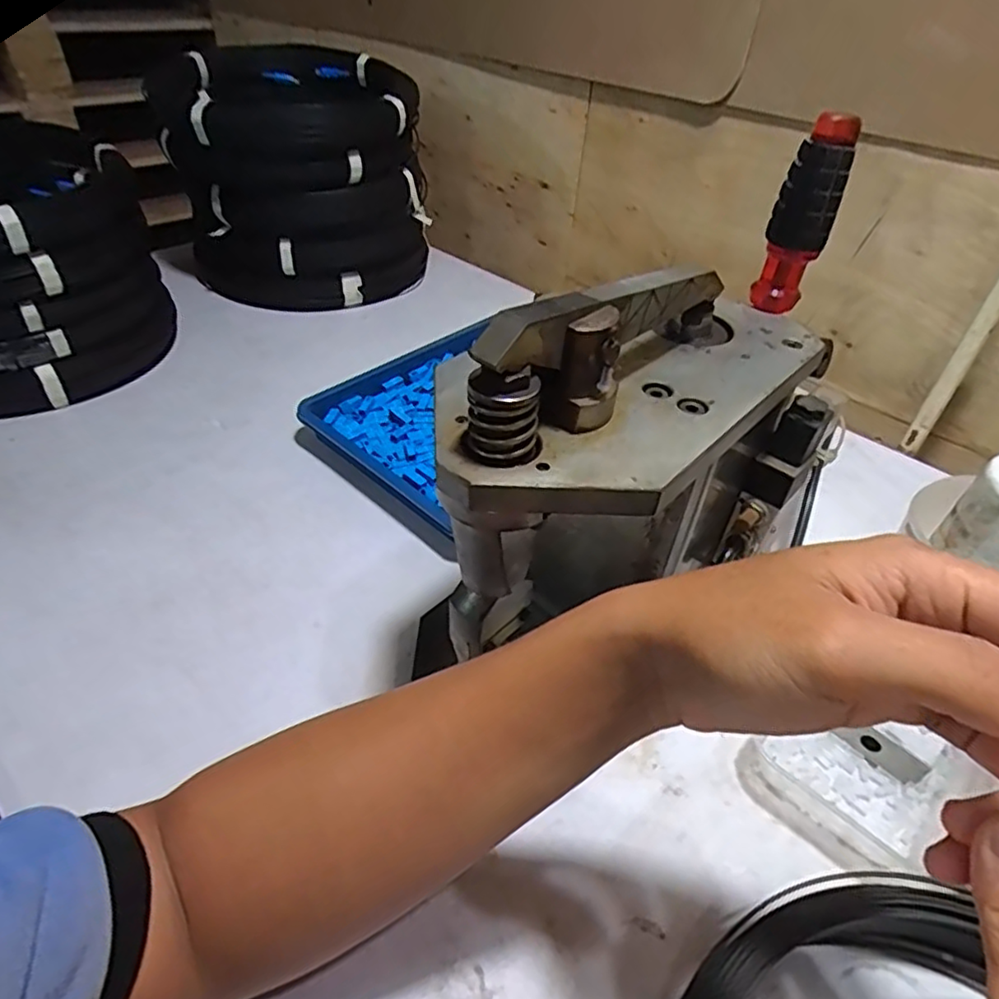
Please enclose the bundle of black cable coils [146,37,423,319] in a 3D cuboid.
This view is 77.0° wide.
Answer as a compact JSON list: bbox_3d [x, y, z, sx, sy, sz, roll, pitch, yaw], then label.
[{"bbox_3d":[-0.262,-0.415,0.817,0.281,0.242,0.272,-28,51,-31],"label":"bundle of black cable coils"}]

